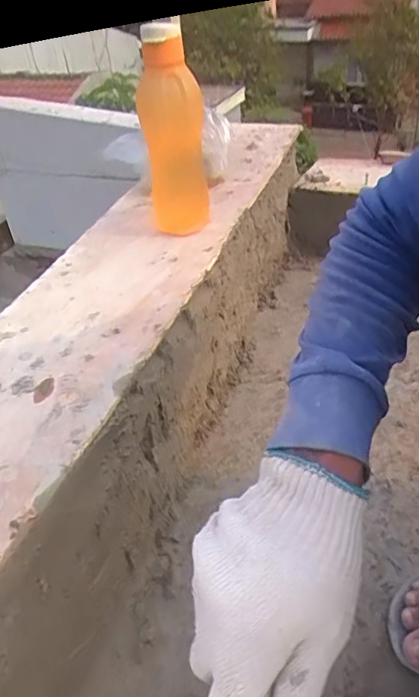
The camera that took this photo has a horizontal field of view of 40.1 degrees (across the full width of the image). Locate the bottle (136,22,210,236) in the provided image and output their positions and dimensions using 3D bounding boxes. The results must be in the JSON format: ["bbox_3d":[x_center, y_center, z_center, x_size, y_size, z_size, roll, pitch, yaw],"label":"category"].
[{"bbox_3d":[-0.046,-0.268,0.742,0.078,0.257,0.077,-6,39,2],"label":"bottle"}]

